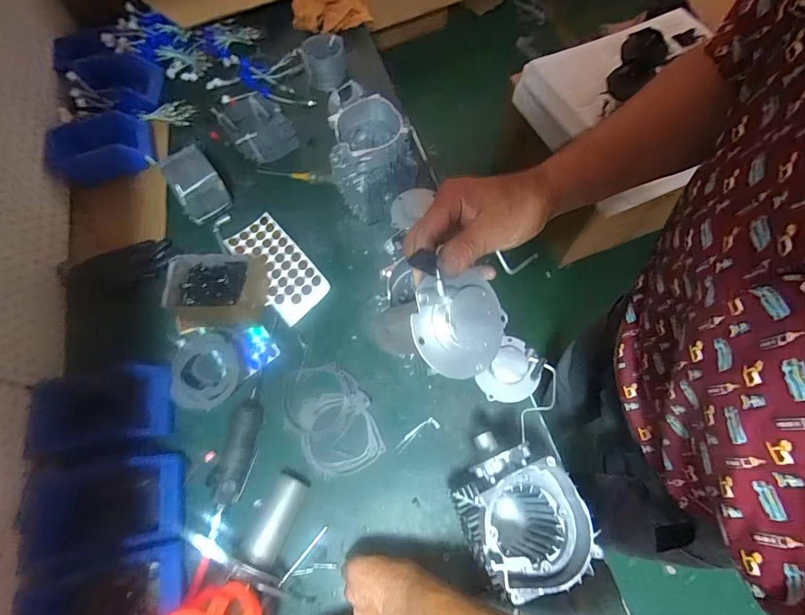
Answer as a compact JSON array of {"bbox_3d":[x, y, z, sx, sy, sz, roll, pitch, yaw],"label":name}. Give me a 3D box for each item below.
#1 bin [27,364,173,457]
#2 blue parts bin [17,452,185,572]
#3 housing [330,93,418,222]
[{"bbox_3d":[-0.465,0.154,0.637,0.183,0.079,0.124,-11,65,-2],"label":"bin"},{"bbox_3d":[-0.424,0.286,0.574,0.182,0.073,0.127,-10,65,-2],"label":"blue parts bin"},{"bbox_3d":[-0.051,-0.255,0.724,0.131,0.179,0.122,-27,67,-10],"label":"housing"}]

